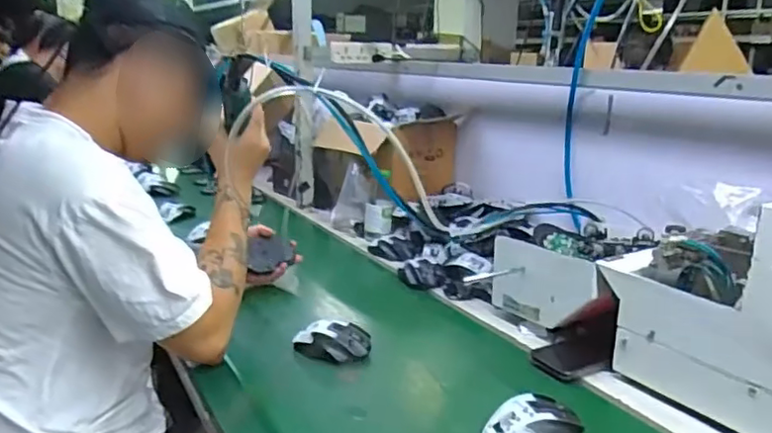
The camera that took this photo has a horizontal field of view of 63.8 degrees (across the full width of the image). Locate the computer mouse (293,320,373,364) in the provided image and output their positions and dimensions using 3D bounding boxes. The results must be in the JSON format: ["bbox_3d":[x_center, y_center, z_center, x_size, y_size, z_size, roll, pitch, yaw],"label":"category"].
[{"bbox_3d":[-0.076,0.181,0.914,0.105,0.039,0.066,11,18,33],"label":"computer mouse"}]

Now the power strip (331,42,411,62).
[{"bbox_3d":[-0.044,-0.461,1.739,0.241,0.053,0.033,-8,17,-27],"label":"power strip"}]

